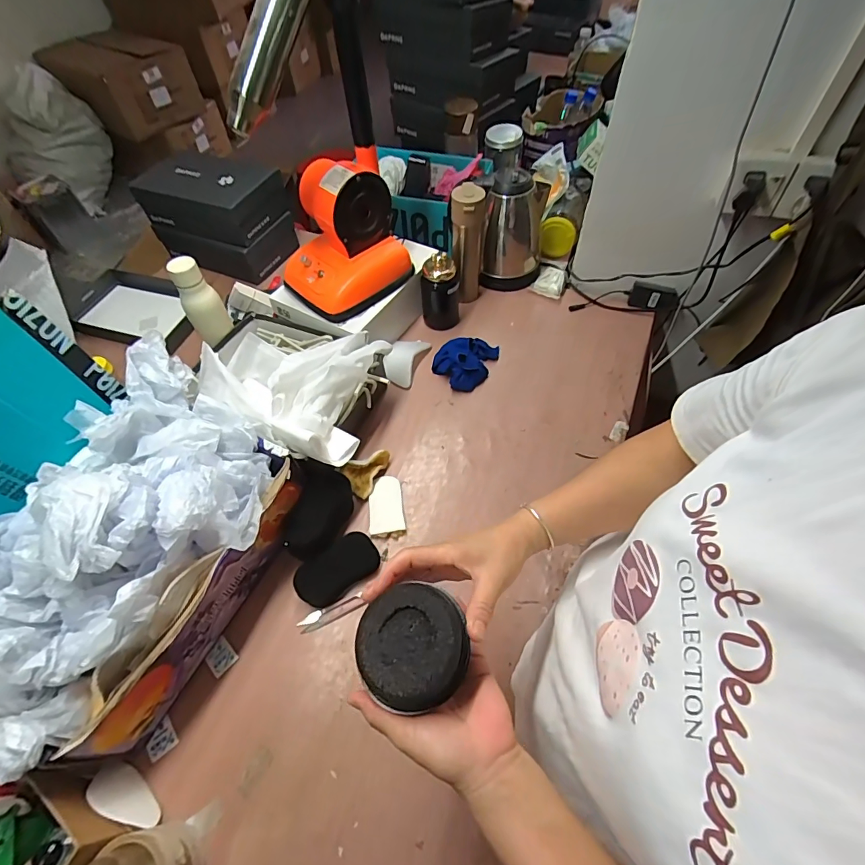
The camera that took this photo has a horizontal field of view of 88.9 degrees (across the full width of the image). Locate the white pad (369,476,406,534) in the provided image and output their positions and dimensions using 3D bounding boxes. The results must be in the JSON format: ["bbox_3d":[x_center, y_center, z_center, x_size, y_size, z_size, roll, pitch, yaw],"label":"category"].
[{"bbox_3d":[-0.077,0.119,0.727,0.055,0.012,0.097,-8,56,-3],"label":"white pad"}]

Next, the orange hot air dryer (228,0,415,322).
[{"bbox_3d":[-0.175,-0.426,0.673,0.215,0.471,0.161,-38,63,-20],"label":"orange hot air dryer"}]

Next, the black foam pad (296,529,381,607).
[{"bbox_3d":[-0.143,0.204,0.661,0.126,0.027,0.064,-31,60,-17],"label":"black foam pad"}]

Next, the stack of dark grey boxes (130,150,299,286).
[{"bbox_3d":[-0.514,-0.516,1.063,0.302,0.210,0.176,17,59,13],"label":"stack of dark grey boxes"}]

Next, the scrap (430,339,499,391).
[{"bbox_3d":[0.062,-0.148,0.876,0.112,0.053,0.133,19,59,15],"label":"scrap"}]

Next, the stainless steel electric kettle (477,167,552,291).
[{"bbox_3d":[0.174,-0.427,0.941,0.125,0.219,0.121,8,57,8],"label":"stainless steel electric kettle"}]

